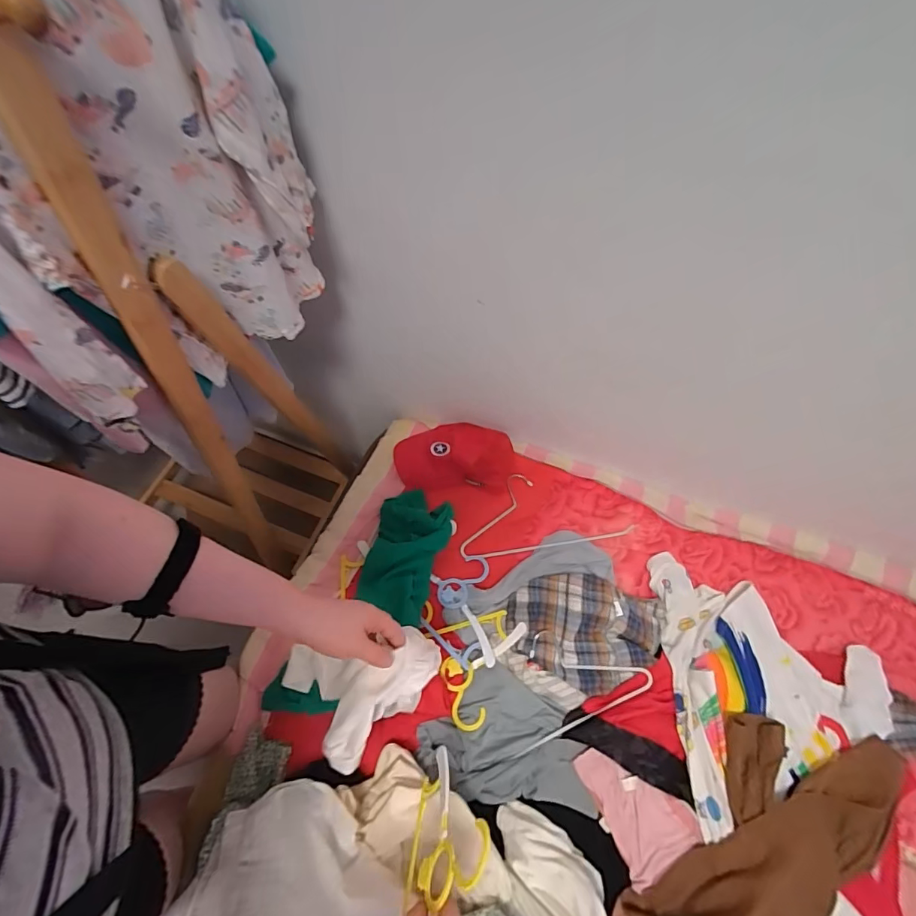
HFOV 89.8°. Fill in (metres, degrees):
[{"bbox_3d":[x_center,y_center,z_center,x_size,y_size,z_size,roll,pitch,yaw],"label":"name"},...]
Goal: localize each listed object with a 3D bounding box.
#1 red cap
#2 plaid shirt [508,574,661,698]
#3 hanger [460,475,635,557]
[{"bbox_3d":[-0.007,-0.005,0.967,0.250,0.084,0.149,1,64,-2],"label":"red cap"},{"bbox_3d":[0.223,0.303,0.821,0.260,0.052,0.196,22,65,9],"label":"plaid shirt"},{"bbox_3d":[0.172,0.108,0.948,0.348,0.019,0.160,-6,63,-5],"label":"hanger"}]

